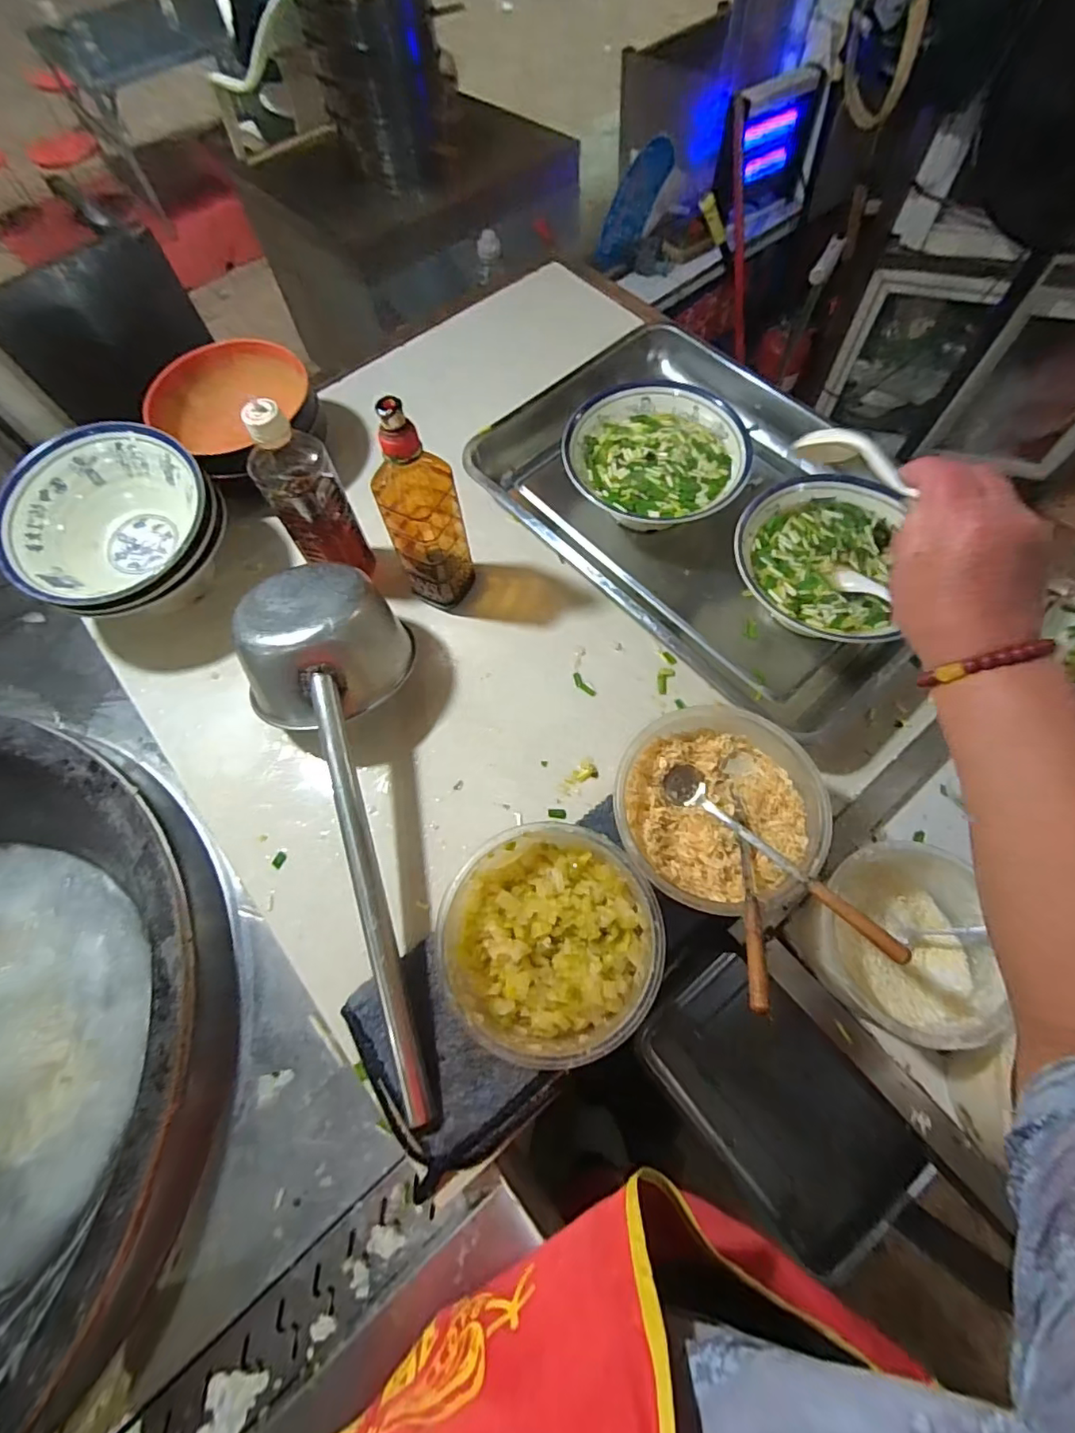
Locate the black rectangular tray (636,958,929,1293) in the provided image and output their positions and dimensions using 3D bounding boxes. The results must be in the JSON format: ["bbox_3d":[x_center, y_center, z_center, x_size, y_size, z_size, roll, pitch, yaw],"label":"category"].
[{"bbox_3d":[0.333,0.524,0.769,0.221,0.050,0.355,-37,70,-13],"label":"black rectangular tray"}]

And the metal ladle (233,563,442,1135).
[{"bbox_3d":[-0.160,0.086,0.485,0.136,0.088,0.469,-13,79,-4],"label":"metal ladle"}]

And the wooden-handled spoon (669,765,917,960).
[{"bbox_3d":[0.173,0.101,0.407,0.030,0.015,0.193,-40,56,-14],"label":"wooden-handled spoon"}]

